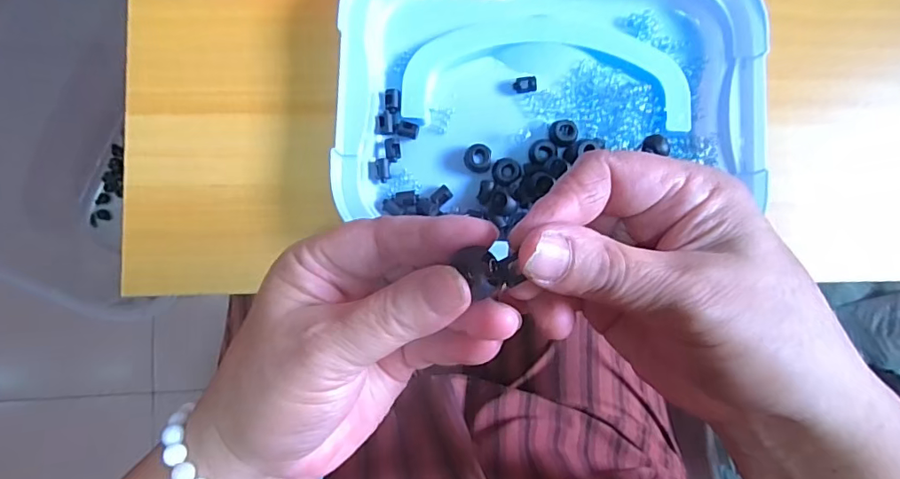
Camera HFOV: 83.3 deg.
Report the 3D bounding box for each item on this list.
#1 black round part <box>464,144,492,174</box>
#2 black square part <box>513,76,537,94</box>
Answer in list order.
[{"bbox_3d":[0.018,-0.052,0.324,0.017,0.005,0.018,0,85,-1],"label":"black round part"},{"bbox_3d":[0.050,-0.102,0.332,0.016,0.006,0.010,-6,85,-1],"label":"black square part"}]

